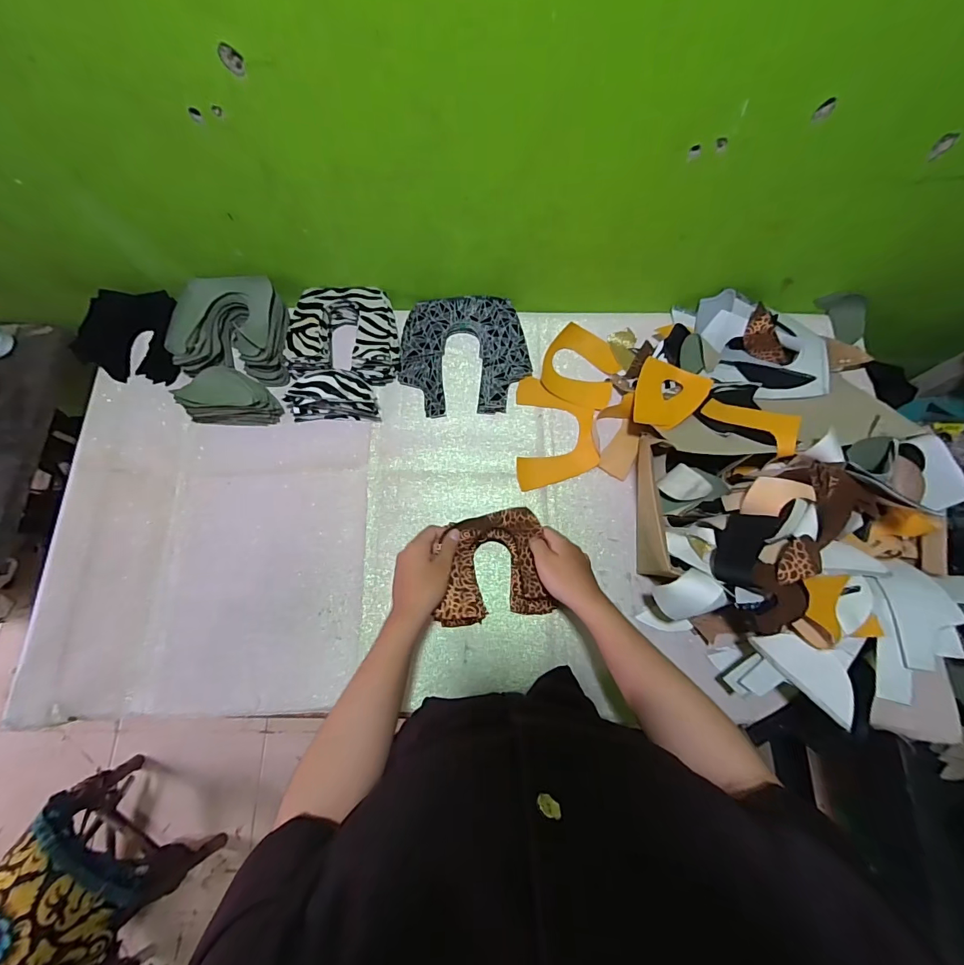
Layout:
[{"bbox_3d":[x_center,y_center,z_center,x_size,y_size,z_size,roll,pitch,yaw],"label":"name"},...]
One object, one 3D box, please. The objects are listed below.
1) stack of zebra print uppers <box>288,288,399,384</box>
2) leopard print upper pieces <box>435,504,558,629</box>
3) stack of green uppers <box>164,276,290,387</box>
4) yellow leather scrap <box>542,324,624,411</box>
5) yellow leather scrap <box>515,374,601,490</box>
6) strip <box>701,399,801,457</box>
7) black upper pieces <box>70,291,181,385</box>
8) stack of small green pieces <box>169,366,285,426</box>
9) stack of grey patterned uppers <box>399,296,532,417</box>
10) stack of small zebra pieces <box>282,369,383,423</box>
[{"bbox_3d":[-0.206,-0.225,0.663,0.160,0.046,0.143,-1,75,-1],"label":"stack of zebra print uppers"},{"bbox_3d":[0.013,0.110,0.563,0.135,0.085,0.134,-8,75,-3],"label":"leopard print upper pieces"},{"bbox_3d":[-0.369,-0.227,0.658,0.165,0.066,0.142,7,75,1],"label":"stack of green uppers"},{"bbox_3d":[0.155,-0.179,0.673,0.110,0.019,0.113,22,76,5],"label":"yellow leather scrap"},{"bbox_3d":[0.109,-0.077,0.648,0.116,0.009,0.171,-2,75,-2],"label":"yellow leather scrap"},{"bbox_3d":[0.355,-0.079,0.574,0.045,0.022,0.127,-38,43,-10],"label":"strip"},{"bbox_3d":[-0.531,-0.223,0.665,0.151,0.043,0.136,-1,75,-1],"label":"black upper pieces"},{"bbox_3d":[-0.358,-0.121,0.624,0.128,0.069,0.057,2,75,-1],"label":"stack of small green pieces"},{"bbox_3d":[-0.027,-0.195,0.669,0.190,0.031,0.181,-2,75,-2],"label":"stack of grey patterned uppers"},{"bbox_3d":[-0.219,-0.127,0.630,0.137,0.066,0.059,1,75,-1],"label":"stack of small zebra pieces"}]

